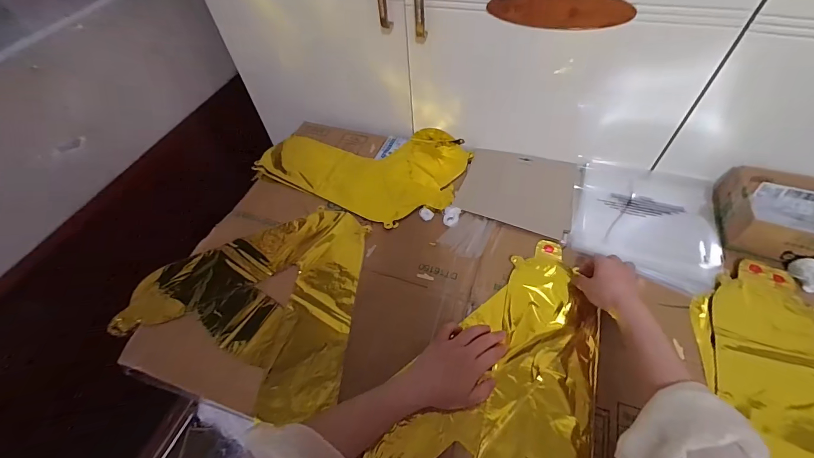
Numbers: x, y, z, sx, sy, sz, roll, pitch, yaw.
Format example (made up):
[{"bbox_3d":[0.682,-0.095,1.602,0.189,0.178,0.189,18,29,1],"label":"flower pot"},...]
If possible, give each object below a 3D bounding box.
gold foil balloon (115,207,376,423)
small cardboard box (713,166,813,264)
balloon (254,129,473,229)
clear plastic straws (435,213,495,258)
[{"bbox_3d":[-0.260,0.104,0.575,0.368,0.031,0.320,3,52,6],"label":"gold foil balloon"},{"bbox_3d":[0.601,-0.014,0.557,0.189,0.067,0.141,17,58,16],"label":"small cardboard box"},{"bbox_3d":[-0.096,-0.136,0.732,0.404,0.025,0.238,17,57,16],"label":"balloon"},{"bbox_3d":[0.101,0.008,0.617,0.073,0.008,0.080,21,58,18],"label":"clear plastic straws"}]

